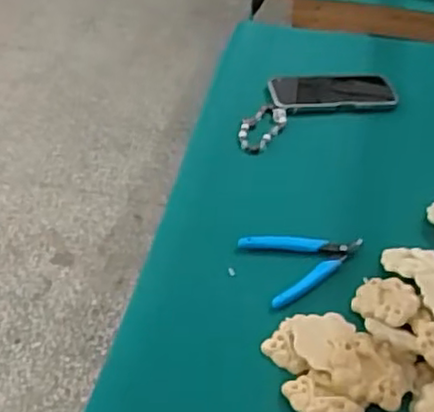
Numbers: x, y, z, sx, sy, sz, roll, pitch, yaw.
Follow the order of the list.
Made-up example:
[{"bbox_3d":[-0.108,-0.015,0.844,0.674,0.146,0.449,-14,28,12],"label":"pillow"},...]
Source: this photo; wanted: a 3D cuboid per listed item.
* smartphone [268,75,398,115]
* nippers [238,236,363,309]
[{"bbox_3d":[0.159,-0.155,0.923,0.169,0.006,0.081,-2,48,-7],"label":"smartphone"},{"bbox_3d":[0.091,0.052,0.664,0.114,0.014,0.089,-15,39,-14],"label":"nippers"}]

